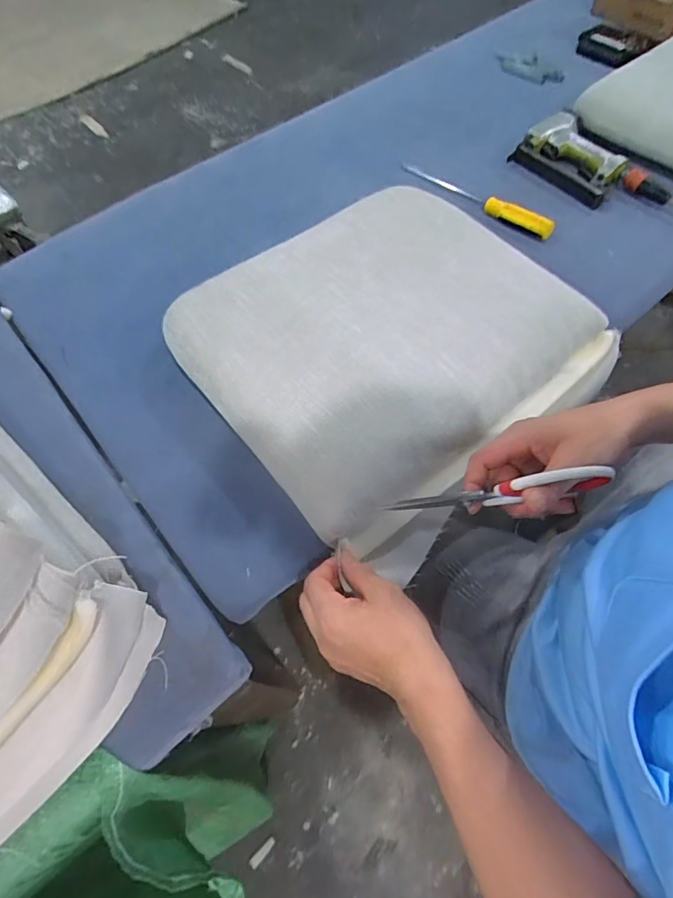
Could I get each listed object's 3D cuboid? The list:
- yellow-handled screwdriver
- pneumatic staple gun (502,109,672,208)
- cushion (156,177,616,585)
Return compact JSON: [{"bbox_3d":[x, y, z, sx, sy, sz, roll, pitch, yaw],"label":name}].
[{"bbox_3d":[0.226,-0.416,0.751,0.028,0.028,0.280,-37,62,-19],"label":"yellow-handled screwdriver"},{"bbox_3d":[0.429,-0.475,0.764,0.131,0.043,0.262,-35,64,-16],"label":"pneumatic staple gun"},{"bbox_3d":[0.060,-0.125,0.570,0.427,0.106,0.401,-39,67,-21],"label":"cushion"}]

